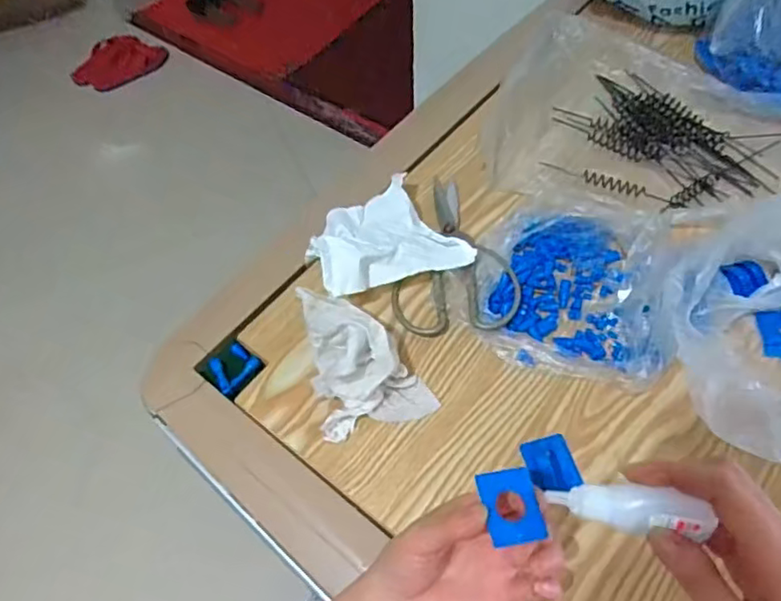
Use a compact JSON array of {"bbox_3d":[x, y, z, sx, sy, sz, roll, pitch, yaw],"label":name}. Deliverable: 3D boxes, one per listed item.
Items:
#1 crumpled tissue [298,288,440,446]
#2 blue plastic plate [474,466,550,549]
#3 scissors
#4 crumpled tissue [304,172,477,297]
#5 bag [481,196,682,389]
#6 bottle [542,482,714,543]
[{"bbox_3d":[-0.023,0.040,0.488,0.088,0.056,0.113,-17,58,-8],"label":"crumpled tissue"},{"bbox_3d":[0.067,0.114,0.346,0.030,0.006,0.038,-10,64,-3],"label":"blue plastic plate"},{"bbox_3d":[0.070,-0.042,0.552,0.107,0.014,0.171,15,59,12],"label":"scissors"},{"bbox_3d":[-0.014,-0.054,0.550,0.127,0.051,0.126,-30,60,-15],"label":"crumpled tissue"},{"bbox_3d":[0.156,-0.026,0.525,0.143,0.050,0.187,5,57,6],"label":"bag"},{"bbox_3d":[0.114,0.100,0.298,0.072,0.013,0.019,5,57,13],"label":"bottle"}]

